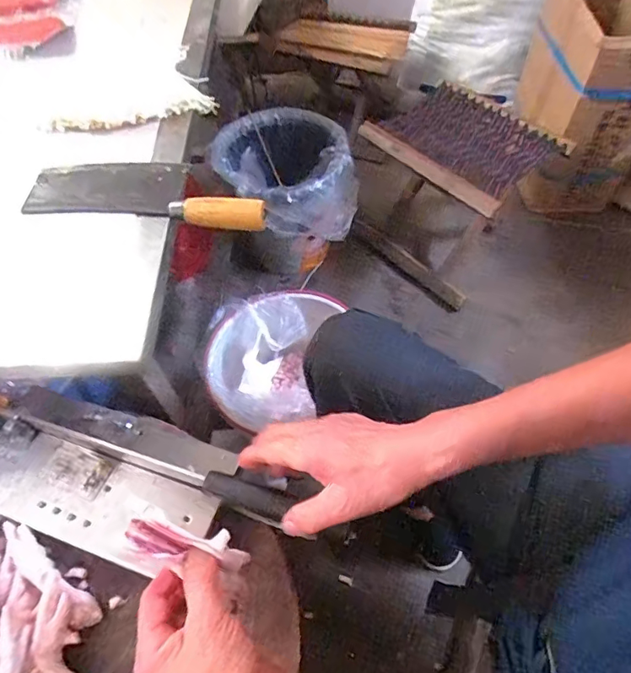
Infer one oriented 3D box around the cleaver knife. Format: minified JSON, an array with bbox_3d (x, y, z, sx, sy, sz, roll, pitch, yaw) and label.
[{"bbox_3d":[-0.179,-0.162,0.531,0.262,0.022,0.086,5,57,6],"label":"cleaver knife"}]

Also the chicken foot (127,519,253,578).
[{"bbox_3d":[-0.090,0.153,0.356,0.094,0.014,0.026,22,53,-23],"label":"chicken foot"}]

